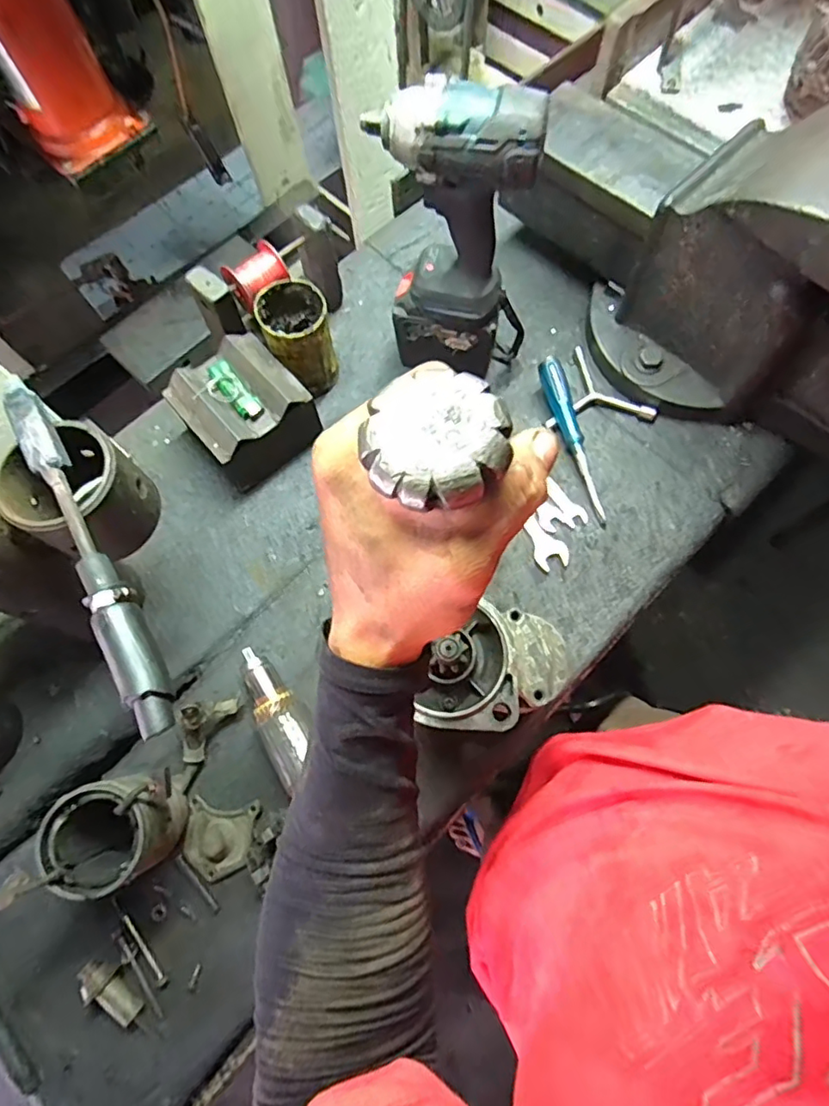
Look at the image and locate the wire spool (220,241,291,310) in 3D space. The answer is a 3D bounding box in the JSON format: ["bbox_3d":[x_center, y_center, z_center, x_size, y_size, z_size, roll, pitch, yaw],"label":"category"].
[{"bbox_3d":[-0.170,-0.294,0.608,0.063,0.055,0.045,-38,74,-10],"label":"wire spool"}]

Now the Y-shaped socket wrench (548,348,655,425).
[{"bbox_3d":[0.200,-0.176,0.661,0.106,0.016,0.126,-36,73,-10],"label":"Y-shaped socket wrench"}]

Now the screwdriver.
[{"bbox_3d":[0.182,-0.128,0.638,0.025,0.019,0.196,-17,84,-4],"label":"screwdriver"}]

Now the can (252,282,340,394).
[{"bbox_3d":[-0.125,-0.245,0.644,0.082,0.107,0.093,-25,72,-6],"label":"can"}]

